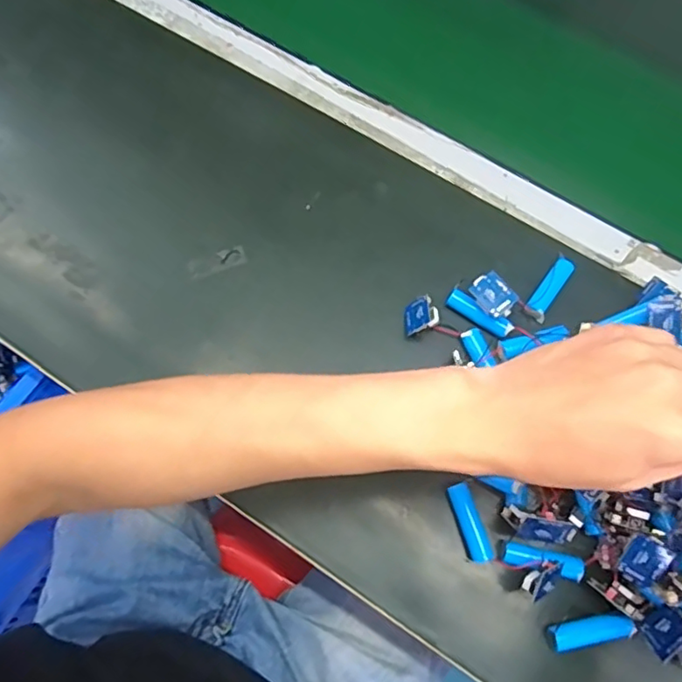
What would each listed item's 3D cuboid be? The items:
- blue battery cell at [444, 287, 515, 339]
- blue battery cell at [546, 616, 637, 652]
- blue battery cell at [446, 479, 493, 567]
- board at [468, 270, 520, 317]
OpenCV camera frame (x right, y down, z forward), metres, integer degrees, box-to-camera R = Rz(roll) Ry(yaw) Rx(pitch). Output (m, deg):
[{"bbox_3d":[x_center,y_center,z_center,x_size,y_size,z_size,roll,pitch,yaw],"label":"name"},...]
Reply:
[{"bbox_3d":[0.101,-0.020,0.417,0.051,0.012,0.013,39,76,10],"label":"blue battery cell"},{"bbox_3d":[0.155,0.182,0.352,0.050,0.011,0.014,-11,73,-5],"label":"blue battery cell"},{"bbox_3d":[0.086,0.121,0.377,0.016,0.011,0.051,-16,73,-6],"label":"blue battery cell"},{"bbox_3d":[0.110,-0.033,0.407,0.024,0.004,0.033,-47,74,22],"label":"board"}]

